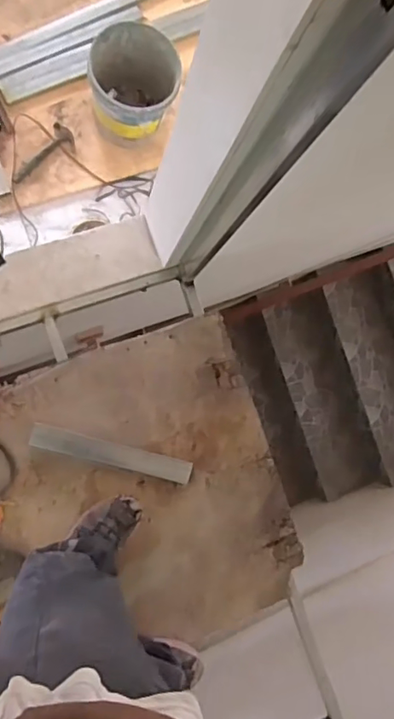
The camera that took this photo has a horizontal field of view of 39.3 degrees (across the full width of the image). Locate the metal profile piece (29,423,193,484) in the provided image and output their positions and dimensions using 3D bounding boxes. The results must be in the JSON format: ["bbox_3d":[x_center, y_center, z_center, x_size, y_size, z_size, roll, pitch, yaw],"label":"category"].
[{"bbox_3d":[-0.187,0.209,1.212,0.349,0.028,0.051,16,84,-10],"label":"metal profile piece"}]

